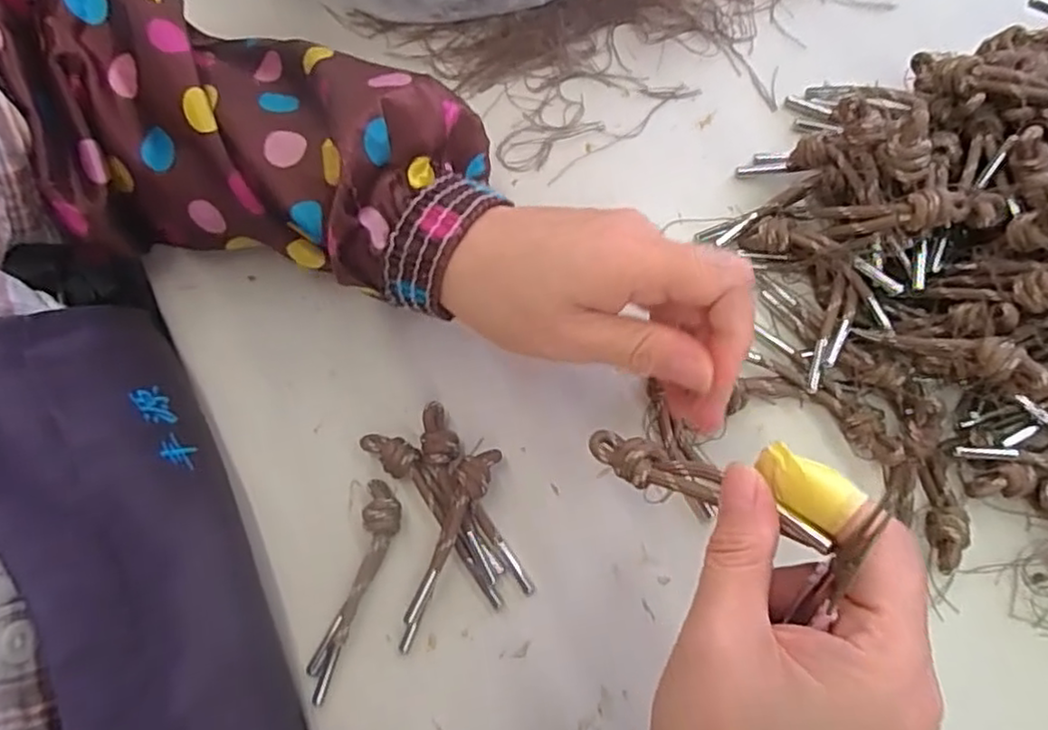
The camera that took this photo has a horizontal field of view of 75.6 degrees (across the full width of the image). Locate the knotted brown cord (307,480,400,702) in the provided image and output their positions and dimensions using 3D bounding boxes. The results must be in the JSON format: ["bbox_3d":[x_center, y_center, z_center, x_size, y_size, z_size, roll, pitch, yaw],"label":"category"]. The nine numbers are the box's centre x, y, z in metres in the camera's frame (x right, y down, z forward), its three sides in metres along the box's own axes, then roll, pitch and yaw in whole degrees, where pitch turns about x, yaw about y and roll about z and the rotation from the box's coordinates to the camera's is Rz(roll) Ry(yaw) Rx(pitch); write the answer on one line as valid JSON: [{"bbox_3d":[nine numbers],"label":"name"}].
[{"bbox_3d":[-0.070,0.094,0.283,0.018,0.014,0.089,14,73,5],"label":"knotted brown cord"}]

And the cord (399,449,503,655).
[{"bbox_3d":[-0.032,0.077,0.286,0.013,0.019,0.088,20,73,7],"label":"cord"}]

